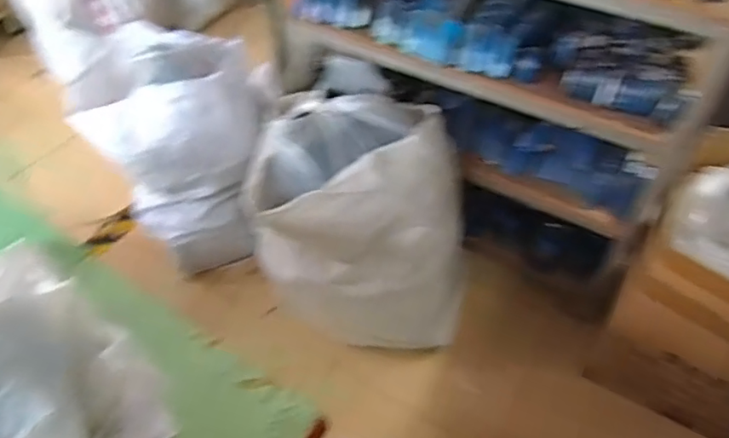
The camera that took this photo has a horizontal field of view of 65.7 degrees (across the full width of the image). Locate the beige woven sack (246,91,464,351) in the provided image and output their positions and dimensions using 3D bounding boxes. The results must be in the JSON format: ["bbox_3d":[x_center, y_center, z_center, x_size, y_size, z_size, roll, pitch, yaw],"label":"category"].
[{"bbox_3d":[-0.009,-0.023,1.688,0.656,0.561,0.567,4,49,3],"label":"beige woven sack"}]

